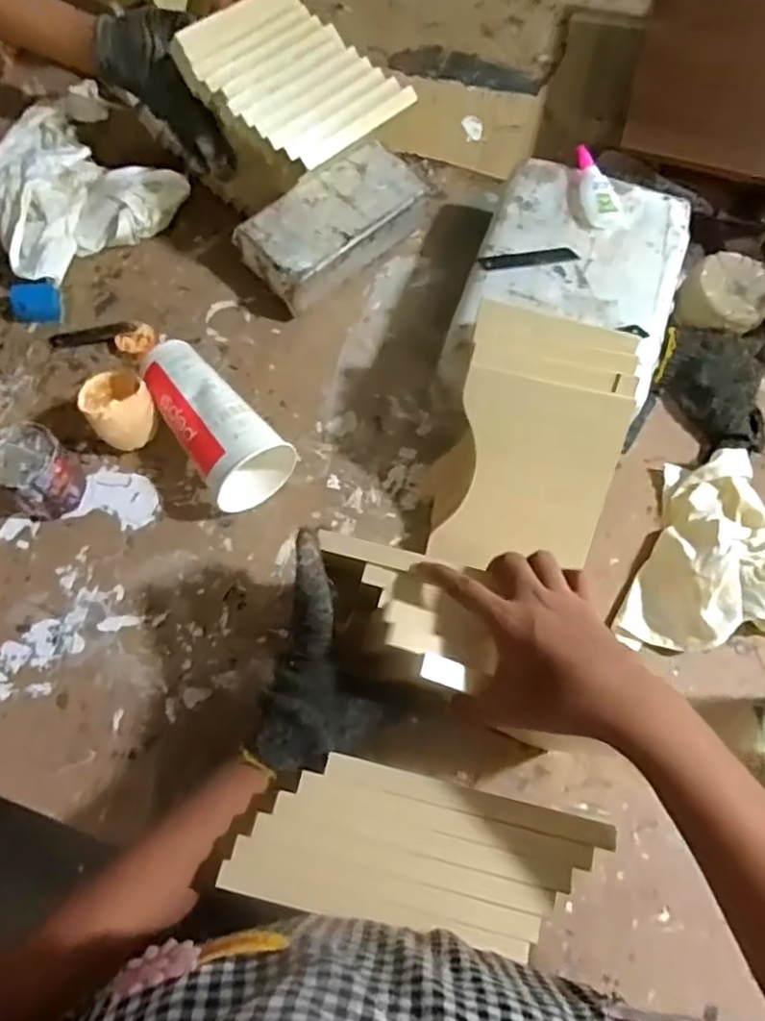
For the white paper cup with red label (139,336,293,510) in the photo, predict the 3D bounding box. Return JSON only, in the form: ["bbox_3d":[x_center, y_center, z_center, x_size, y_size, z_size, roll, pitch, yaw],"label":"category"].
[{"bbox_3d":[-0.162,-0.085,0.633,0.083,0.080,0.171,-38,75,-13],"label":"white paper cup with red label"}]

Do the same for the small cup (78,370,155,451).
[{"bbox_3d":[-0.245,-0.093,0.633,0.056,0.066,0.058,1,70,-2],"label":"small cup"}]

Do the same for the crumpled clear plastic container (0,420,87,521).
[{"bbox_3d":[-0.312,-0.034,0.607,0.059,0.071,0.067,-41,77,-16],"label":"crumpled clear plastic container"}]

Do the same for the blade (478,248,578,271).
[{"bbox_3d":[0.144,-0.246,0.656,0.095,0.004,0.020,-5,71,-5],"label":"blade"}]

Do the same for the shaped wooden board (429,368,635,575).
[{"bbox_3d":[0.128,-0.027,0.584,0.137,0.012,0.169,13,102,5],"label":"shaped wooden board"}]

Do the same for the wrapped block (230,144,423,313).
[{"bbox_3d":[-0.051,-0.308,0.730,0.210,0.058,0.104,-36,75,-14],"label":"wrapped block"}]

